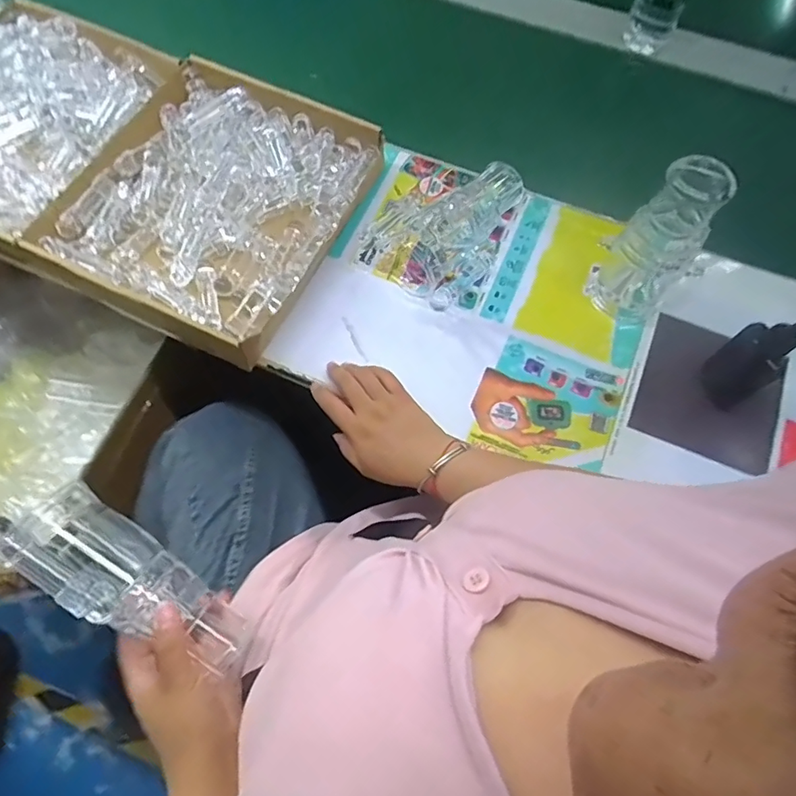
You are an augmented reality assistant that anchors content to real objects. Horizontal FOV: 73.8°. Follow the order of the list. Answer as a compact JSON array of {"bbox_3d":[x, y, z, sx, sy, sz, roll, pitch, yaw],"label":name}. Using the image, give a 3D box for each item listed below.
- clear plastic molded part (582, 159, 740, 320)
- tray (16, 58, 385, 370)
[{"bbox_3d":[0.249,-0.147,0.509,0.058,0.178,0.071,-26,71,-11],"label":"clear plastic molded part"},{"bbox_3d":[-0.205,-0.226,0.599,0.286,0.050,0.315,26,70,9],"label":"tray"}]

